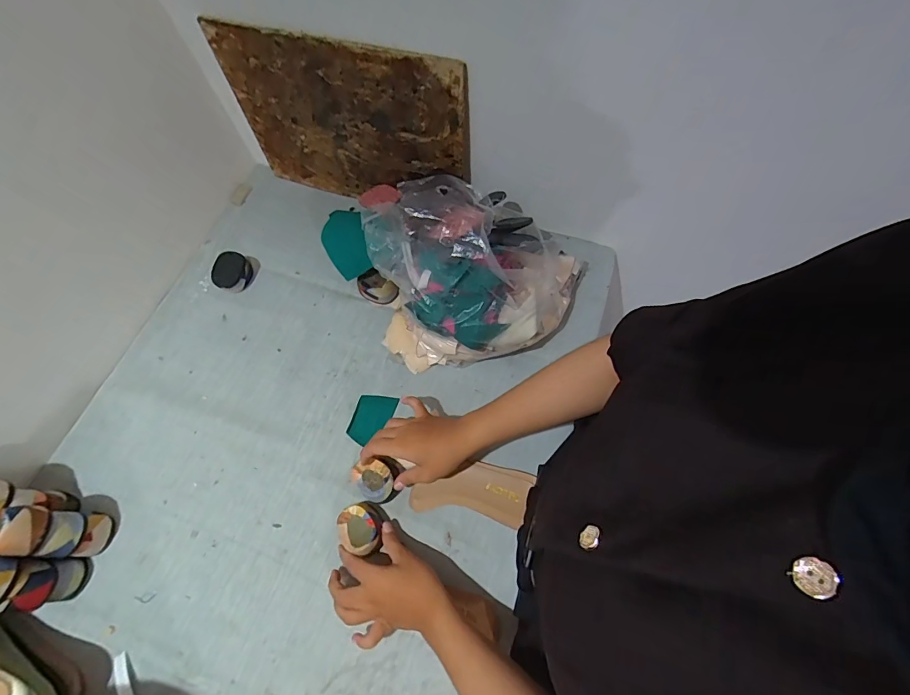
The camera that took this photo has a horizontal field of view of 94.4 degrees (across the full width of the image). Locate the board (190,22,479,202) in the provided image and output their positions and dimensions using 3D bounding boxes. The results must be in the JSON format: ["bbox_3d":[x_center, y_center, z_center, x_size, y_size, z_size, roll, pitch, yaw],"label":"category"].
[{"bbox_3d":[-0.157,-0.329,0.634,0.366,0.249,0.016,14,68,10],"label":"board"}]

